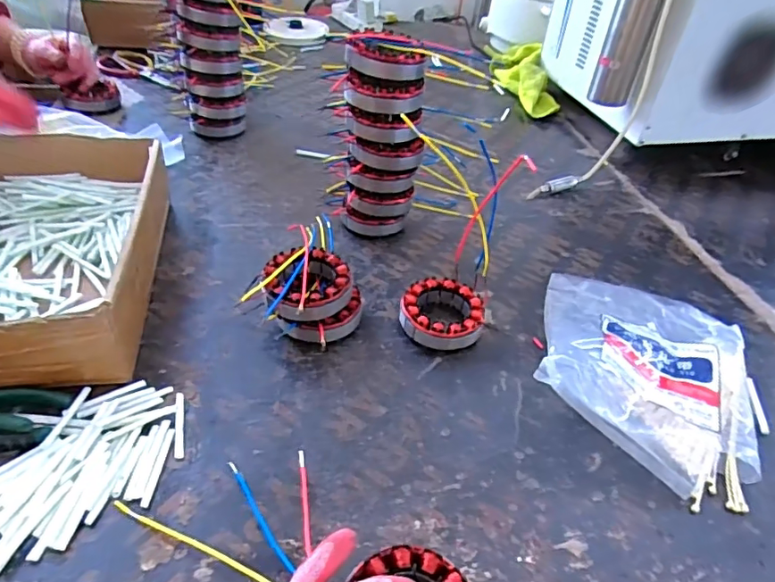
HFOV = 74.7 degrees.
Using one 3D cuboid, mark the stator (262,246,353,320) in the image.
[{"bbox_3d":[-0.077,-0.006,0.493,0.083,0.035,0.089,4,42,-4],"label":"stator"}]

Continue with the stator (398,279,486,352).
[{"bbox_3d":[0.058,0.025,0.532,0.086,0.032,0.083,14,42,8],"label":"stator"}]

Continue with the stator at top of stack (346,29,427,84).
[{"bbox_3d":[-0.002,-0.253,0.545,0.082,0.032,0.075,4,42,-3],"label":"stator at top of stack"}]

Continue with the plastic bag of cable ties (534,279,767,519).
[{"bbox_3d":[0.254,0.057,0.491,0.196,0.066,0.251,21,43,15],"label":"plastic bag of cable ties"}]

